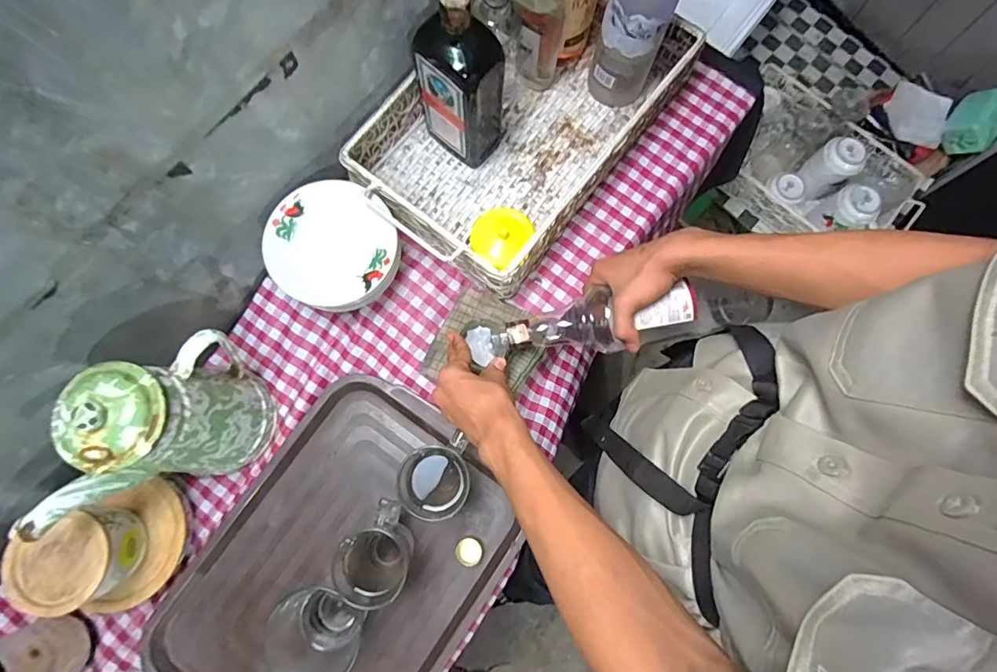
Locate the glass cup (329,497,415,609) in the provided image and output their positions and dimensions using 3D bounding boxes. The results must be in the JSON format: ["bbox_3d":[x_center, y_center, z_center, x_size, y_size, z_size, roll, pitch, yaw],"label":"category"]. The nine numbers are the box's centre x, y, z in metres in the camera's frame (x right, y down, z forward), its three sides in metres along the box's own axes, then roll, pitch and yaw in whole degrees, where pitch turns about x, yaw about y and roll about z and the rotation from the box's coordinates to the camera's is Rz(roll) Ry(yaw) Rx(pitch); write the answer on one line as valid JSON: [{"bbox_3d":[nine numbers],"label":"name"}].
[{"bbox_3d":[-0.131,0.243,0.540,0.081,0.087,0.091,40,80,7],"label":"glass cup"}]

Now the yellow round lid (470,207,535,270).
[{"bbox_3d":[0.004,-0.126,0.610,0.064,0.038,0.072,40,80,7],"label":"yellow round lid"}]

